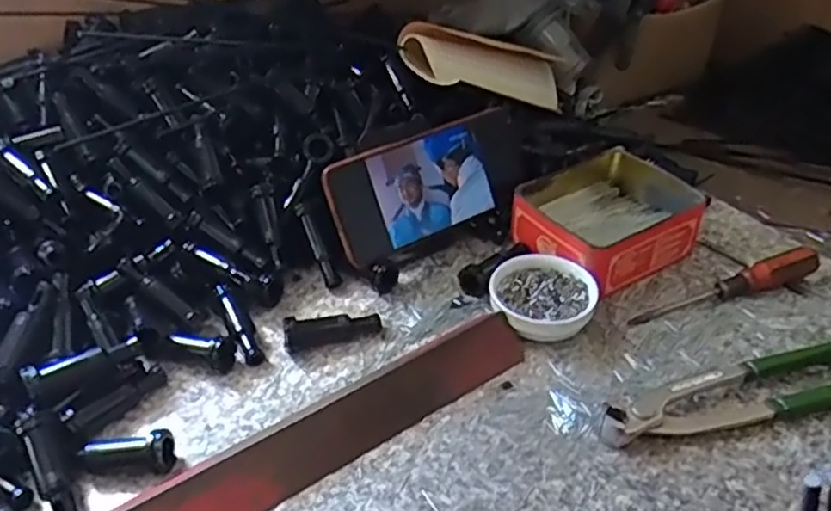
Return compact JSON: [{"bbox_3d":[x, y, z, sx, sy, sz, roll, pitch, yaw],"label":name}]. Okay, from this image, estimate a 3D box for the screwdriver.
[{"bbox_3d":[0.222,0.022,0.486,0.149,0.024,0.018,-13,39,-15],"label":"screwdriver"}]

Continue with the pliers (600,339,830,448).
[{"bbox_3d":[0.203,0.080,0.417,0.195,0.017,0.048,-10,39,-11],"label":"pliers"}]

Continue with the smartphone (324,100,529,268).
[{"bbox_3d":[0.014,-0.057,0.519,0.170,0.077,0.009,-25,16,-25],"label":"smartphone"}]

